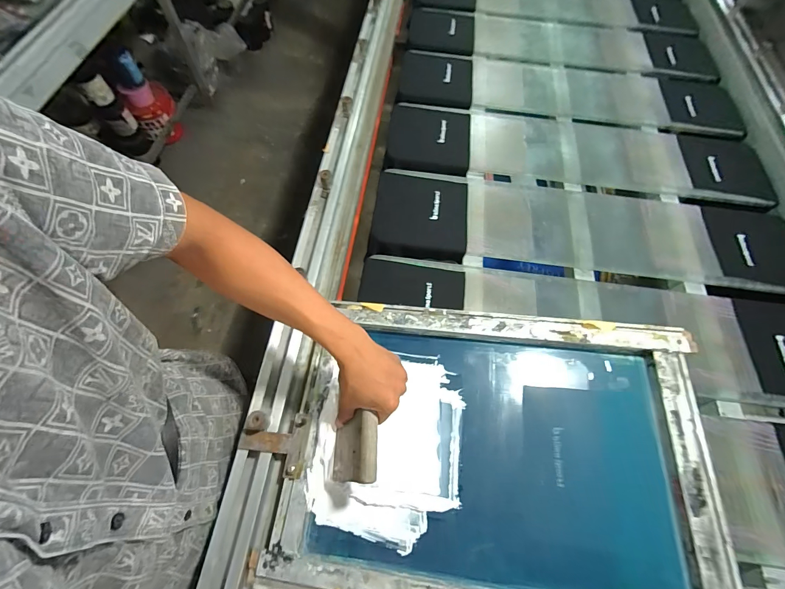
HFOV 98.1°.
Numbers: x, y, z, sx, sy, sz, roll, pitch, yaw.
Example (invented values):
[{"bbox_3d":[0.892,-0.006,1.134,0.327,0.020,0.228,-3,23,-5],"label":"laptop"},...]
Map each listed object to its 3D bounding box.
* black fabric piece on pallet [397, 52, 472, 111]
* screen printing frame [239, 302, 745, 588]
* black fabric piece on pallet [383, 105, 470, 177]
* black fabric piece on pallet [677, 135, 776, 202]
[{"bbox_3d":[0.117,-0.576,0.904,0.186,0.022,0.216,9,65,2],"label":"black fabric piece on pallet"},{"bbox_3d":[0.114,0.212,0.476,0.587,0.045,0.394,3,64,8],"label":"screen printing frame"},{"bbox_3d":[0.087,-0.368,0.804,0.185,0.023,0.214,8,65,1],"label":"black fabric piece on pallet"},{"bbox_3d":[0.784,-0.304,0.798,0.182,0.011,0.186,7,65,1],"label":"black fabric piece on pallet"}]

